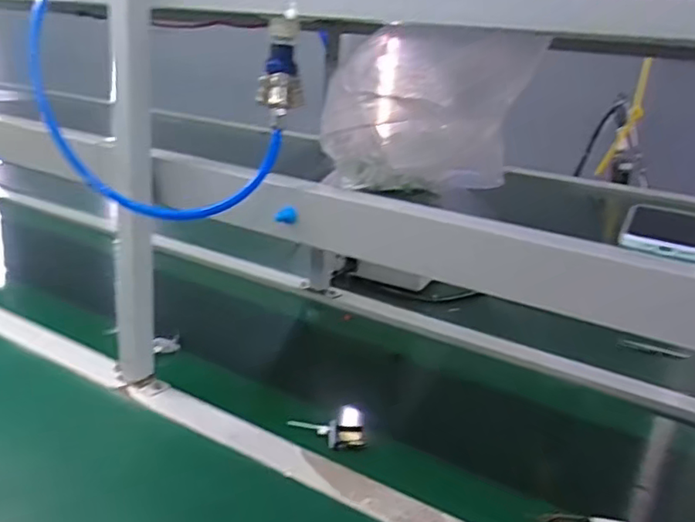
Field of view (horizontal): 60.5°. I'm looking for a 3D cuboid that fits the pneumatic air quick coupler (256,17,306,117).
[{"bbox_3d":[-0.069,-0.205,0.627,0.040,0.093,0.041,7,15,-2],"label":"pneumatic air quick coupler"}]

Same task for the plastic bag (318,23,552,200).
[{"bbox_3d":[0.080,-0.176,0.686,0.204,0.181,0.155,4,18,-2],"label":"plastic bag"}]

